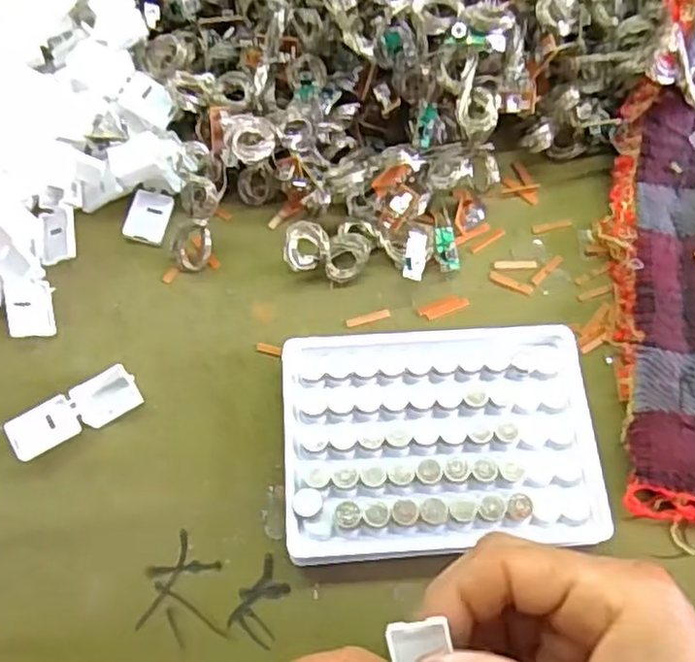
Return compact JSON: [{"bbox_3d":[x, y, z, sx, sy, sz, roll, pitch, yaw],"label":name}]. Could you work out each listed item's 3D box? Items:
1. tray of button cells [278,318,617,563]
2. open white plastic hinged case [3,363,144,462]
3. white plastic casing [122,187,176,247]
[{"bbox_3d":[0.039,0.044,0.294,0.130,0.015,0.095,-4,68,-1],"label":"tray of button cells"},{"bbox_3d":[-0.119,0.036,0.303,0.054,0.012,0.019,-30,71,-11],"label":"open white plastic hinged case"},{"bbox_3d":[-0.101,-0.058,0.352,0.020,0.006,0.027,13,69,6],"label":"white plastic casing"}]

